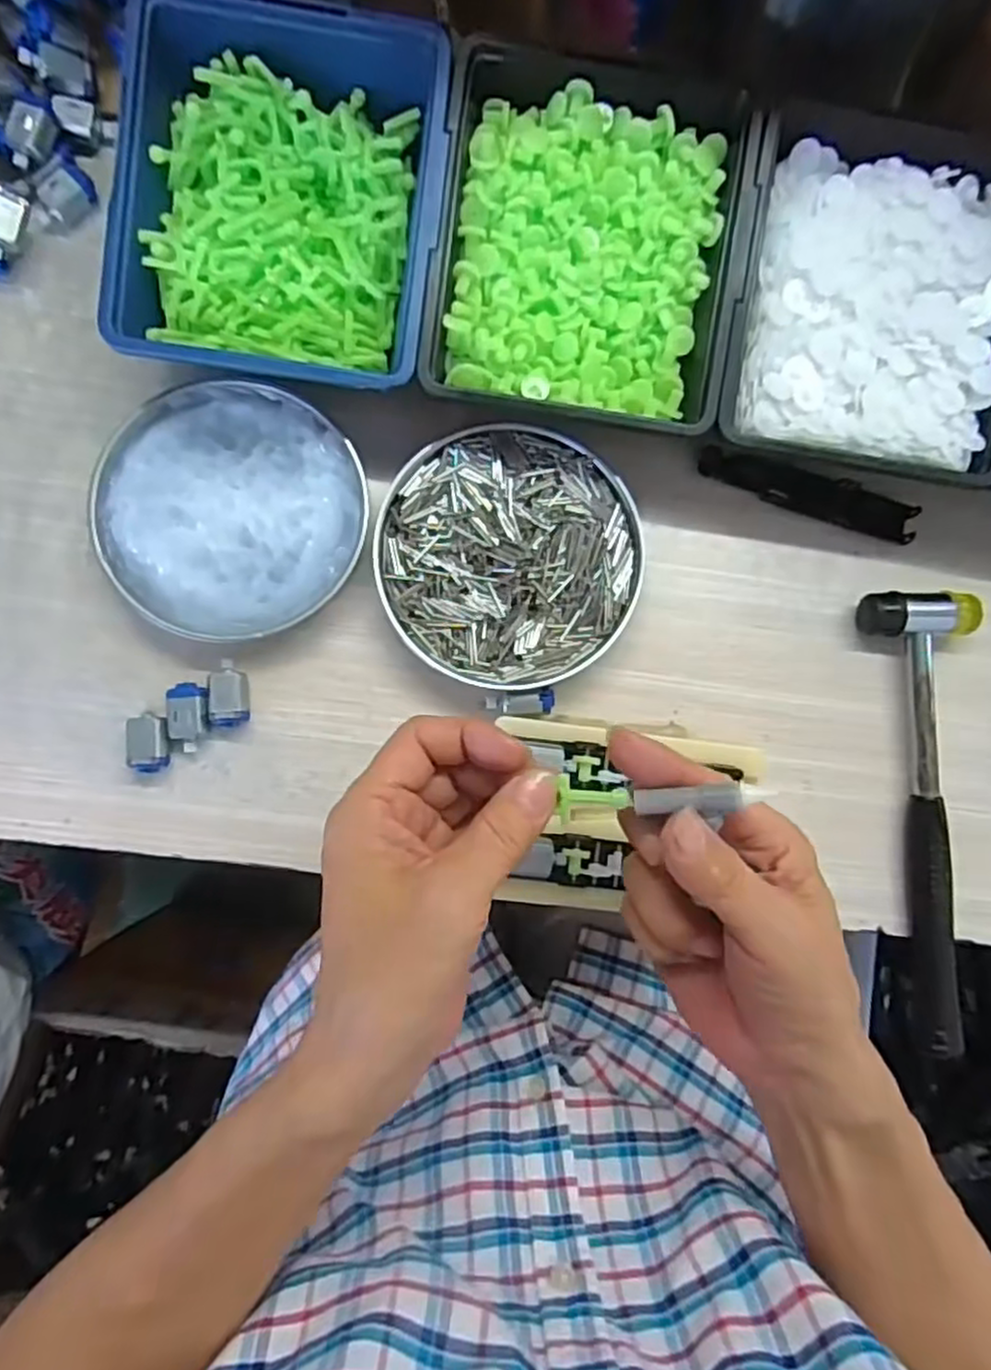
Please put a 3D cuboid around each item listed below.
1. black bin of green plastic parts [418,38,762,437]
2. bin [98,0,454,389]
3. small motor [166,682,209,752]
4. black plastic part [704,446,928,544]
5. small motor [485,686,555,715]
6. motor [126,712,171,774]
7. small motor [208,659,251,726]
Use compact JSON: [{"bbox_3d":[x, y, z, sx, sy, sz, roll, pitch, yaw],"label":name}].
[{"bbox_3d":[0.044,-0.210,0.352,0.142,0.043,0.160,7,88,-3],"label":"black bin of green plastic parts"},{"bbox_3d":[-0.101,-0.229,0.348,0.146,0.051,0.166,8,88,-3],"label":"bin"},{"bbox_3d":[-0.154,0.016,0.359,0.020,0.012,0.034,6,88,-3],"label":"small motor"},{"bbox_3d":[0.172,-0.107,0.394,0.122,0.007,0.022,17,87,-3],"label":"black plastic part"},{"bbox_3d":[0.012,0.009,0.371,0.034,0.016,0.013,-2,88,-4],"label":"small motor"},{"bbox_3d":[-0.172,0.029,0.357,0.019,0.014,0.029,-8,89,-4],"label":"motor"},{"bbox_3d":[-0.134,0.004,0.362,0.017,0.013,0.033,-2,88,-4],"label":"small motor"}]

